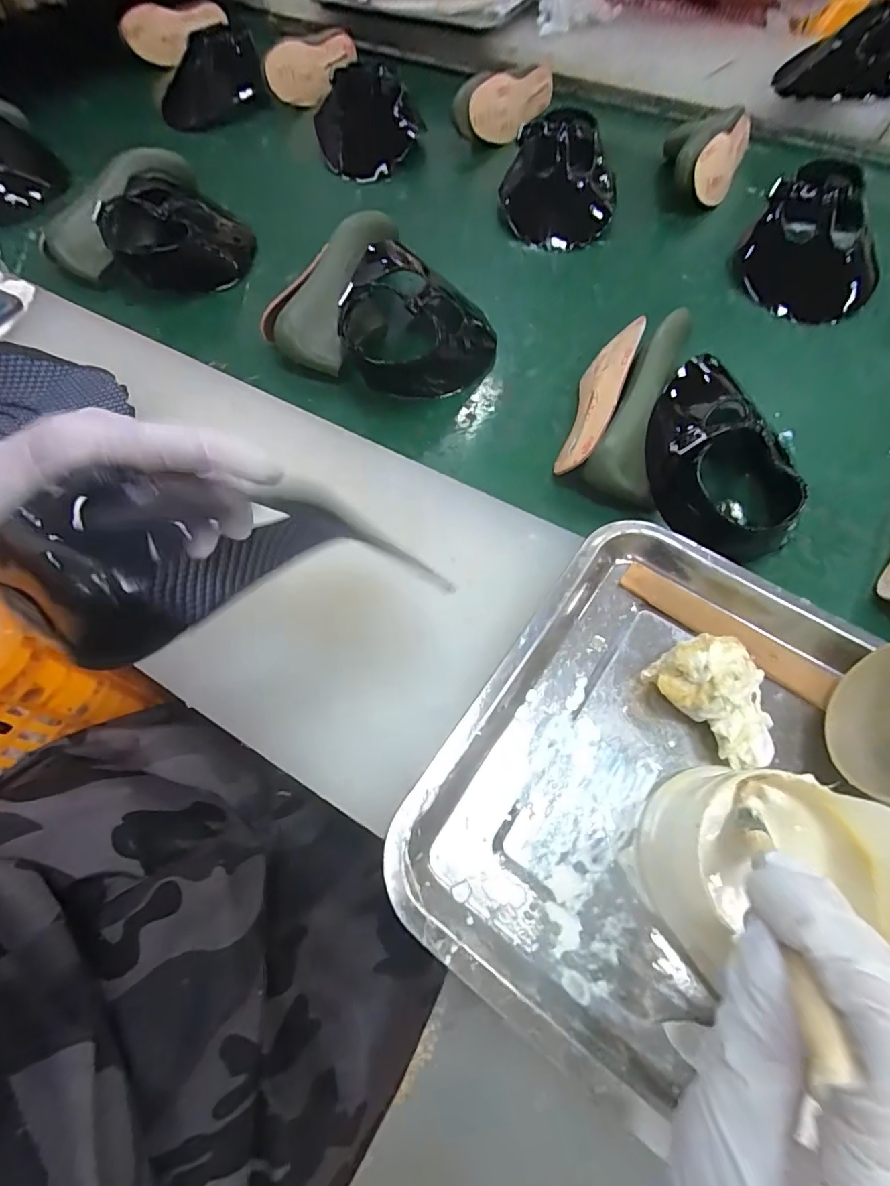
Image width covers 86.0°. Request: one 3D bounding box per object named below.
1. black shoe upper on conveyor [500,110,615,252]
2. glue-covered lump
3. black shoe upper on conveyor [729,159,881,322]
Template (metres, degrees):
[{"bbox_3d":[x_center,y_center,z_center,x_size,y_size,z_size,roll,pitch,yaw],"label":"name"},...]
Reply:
[{"bbox_3d":[0.142,-0.507,0.587,0.128,0.079,0.142,-8,64,-4],"label":"black shoe upper on conveyor"},{"bbox_3d":[0.164,0.061,0.282,0.057,0.036,0.074,-29,66,-13],"label":"glue-covered lump"},{"bbox_3d":[0.408,-0.383,0.520,0.142,0.060,0.166,30,67,14],"label":"black shoe upper on conveyor"}]

